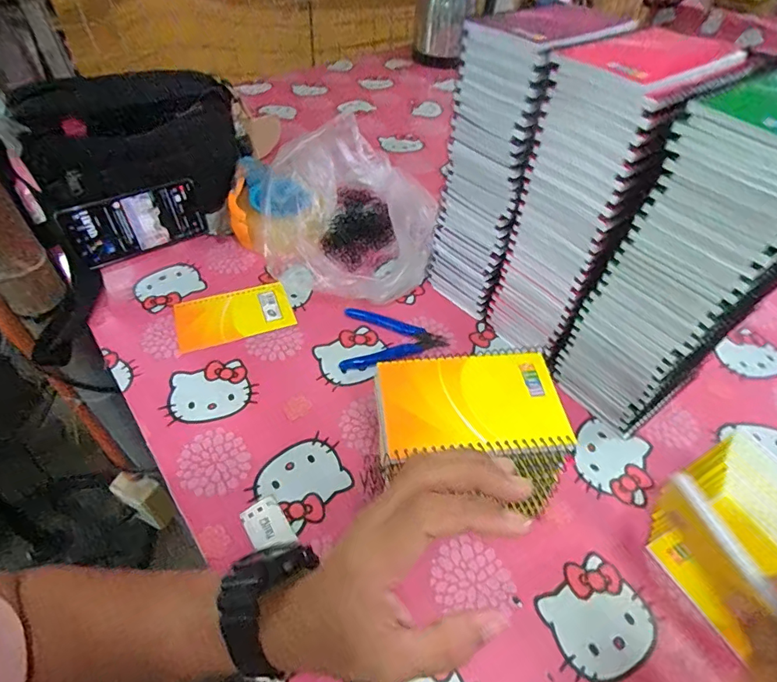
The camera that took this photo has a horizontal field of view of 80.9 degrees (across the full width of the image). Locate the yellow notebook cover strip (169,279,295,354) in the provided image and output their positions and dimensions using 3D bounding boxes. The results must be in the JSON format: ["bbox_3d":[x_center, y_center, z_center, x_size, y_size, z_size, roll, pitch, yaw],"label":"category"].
[{"bbox_3d":[-0.183,-0.032,0.539,0.130,0.005,0.085,-16,52,-17],"label":"yellow notebook cover strip"}]

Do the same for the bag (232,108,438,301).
[{"bbox_3d":[-0.057,-0.178,0.610,0.269,0.101,0.244,37,57,25],"label":"bag"}]

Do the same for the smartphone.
[{"bbox_3d":[-0.322,-0.154,0.591,0.161,0.077,0.015,-27,44,-25],"label":"smartphone"}]

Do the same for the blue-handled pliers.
[{"bbox_3d":[-0.003,-0.010,0.528,0.120,0.010,0.081,-12,51,-14],"label":"blue-handled pliers"}]

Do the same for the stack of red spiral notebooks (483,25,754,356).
[{"bbox_3d":[0.188,-0.119,0.443,0.100,0.301,0.119,37,57,25],"label":"stack of red spiral notebooks"}]

